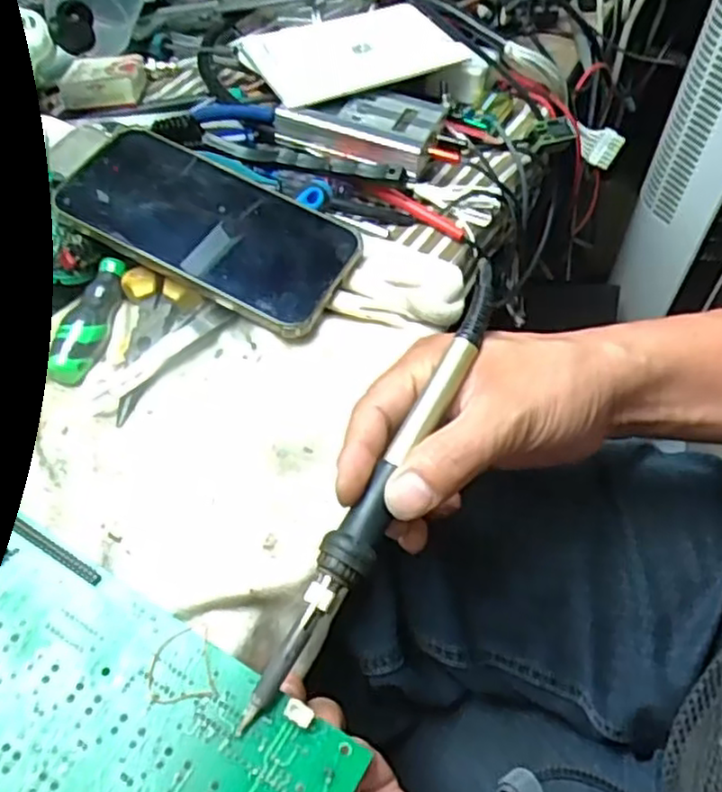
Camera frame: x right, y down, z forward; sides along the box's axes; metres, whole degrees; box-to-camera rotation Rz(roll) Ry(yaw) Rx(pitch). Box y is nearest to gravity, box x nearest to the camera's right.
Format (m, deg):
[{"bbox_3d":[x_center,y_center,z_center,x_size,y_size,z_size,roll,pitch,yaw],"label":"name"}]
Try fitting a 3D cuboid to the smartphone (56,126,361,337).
[{"bbox_3d":[-0.085,-0.095,0.389,0.160,0.007,0.076,28,69,9],"label":"smartphone"}]

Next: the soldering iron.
[{"bbox_3d":[0.013,0.032,0.298,0.019,0.017,0.223,25,74,17],"label":"soldering iron"}]

